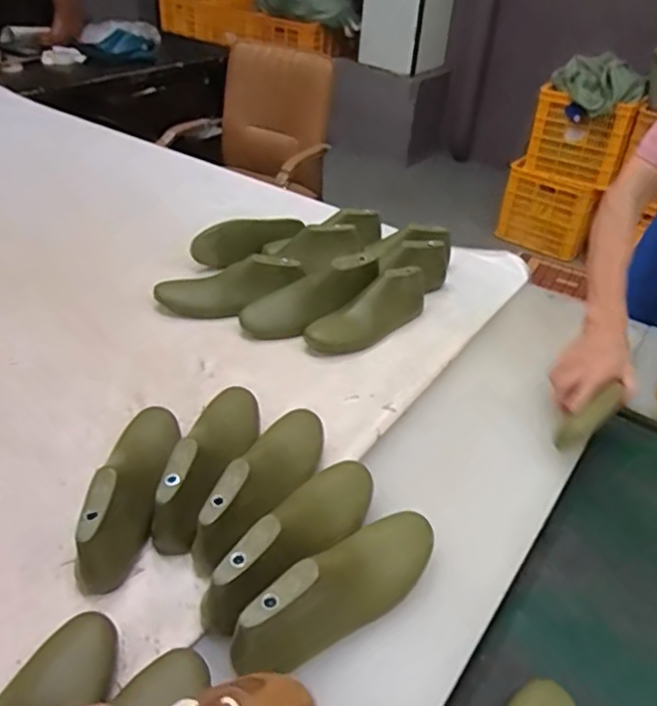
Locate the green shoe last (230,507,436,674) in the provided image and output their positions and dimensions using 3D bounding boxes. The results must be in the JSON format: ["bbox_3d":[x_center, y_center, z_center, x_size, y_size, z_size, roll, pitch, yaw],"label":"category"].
[{"bbox_3d":[0.020,0.238,0.658,0.077,0.086,0.271,30,44,31],"label":"green shoe last"}]

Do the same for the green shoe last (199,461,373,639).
[{"bbox_3d":[-0.027,0.198,0.705,0.074,0.089,0.269,23,41,24],"label":"green shoe last"}]

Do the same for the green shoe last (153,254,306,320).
[{"bbox_3d":[-0.173,-0.114,1.126,0.258,0.077,0.077,-16,39,-3],"label":"green shoe last"}]

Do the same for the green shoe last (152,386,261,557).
[{"bbox_3d":[-0.143,0.119,0.795,0.082,0.082,0.258,7,37,4],"label":"green shoe last"}]

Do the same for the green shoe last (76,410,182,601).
[{"bbox_3d":[-0.234,0.147,0.764,0.078,0.094,0.267,2,37,-2],"label":"green shoe last"}]

